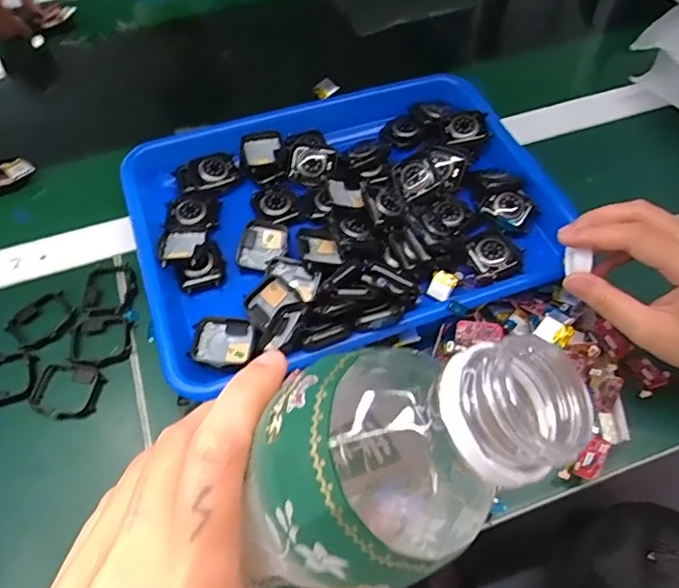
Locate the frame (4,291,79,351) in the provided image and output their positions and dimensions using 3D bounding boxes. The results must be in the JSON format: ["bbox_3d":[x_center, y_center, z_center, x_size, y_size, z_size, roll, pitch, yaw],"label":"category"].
[{"bbox_3d":[-0.229,0.022,0.427,0.039,0.008,0.047,37,64,22],"label":"frame"}]

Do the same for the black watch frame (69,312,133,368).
[{"bbox_3d":[-0.181,0.035,0.417,0.044,0.007,0.045,-17,58,-11],"label":"black watch frame"}]

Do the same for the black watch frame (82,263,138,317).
[{"bbox_3d":[-0.184,-0.004,0.442,0.042,0.005,0.051,4,56,3],"label":"black watch frame"}]

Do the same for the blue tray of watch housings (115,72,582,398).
[{"bbox_3d":[0.000,-0.071,0.451,0.327,0.038,0.250,-17,58,-10],"label":"blue tray of watch housings"}]

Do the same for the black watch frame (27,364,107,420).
[{"bbox_3d":[-0.197,0.071,0.397,0.049,0.006,0.040,4,56,3],"label":"black watch frame"}]

